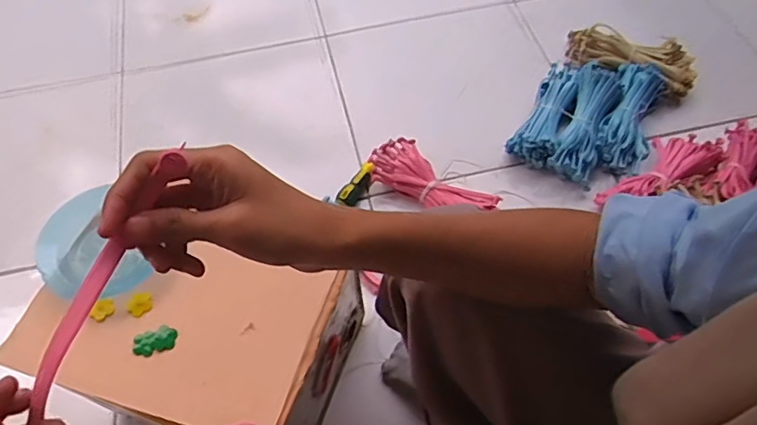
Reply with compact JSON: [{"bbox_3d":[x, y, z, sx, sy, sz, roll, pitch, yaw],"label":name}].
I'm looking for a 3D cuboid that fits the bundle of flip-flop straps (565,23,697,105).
[{"bbox_3d":[0.452,-0.276,1.002,0.227,0.060,0.085,21,61,13],"label":"bundle of flip-flop straps"}]

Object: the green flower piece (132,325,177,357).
[{"bbox_3d":[-0.213,0.121,0.524,0.040,0.010,0.023,-13,59,-6],"label":"green flower piece"}]

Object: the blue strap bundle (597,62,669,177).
[{"bbox_3d":[0.424,-0.164,0.926,0.087,0.058,0.211,23,62,14],"label":"blue strap bundle"}]

